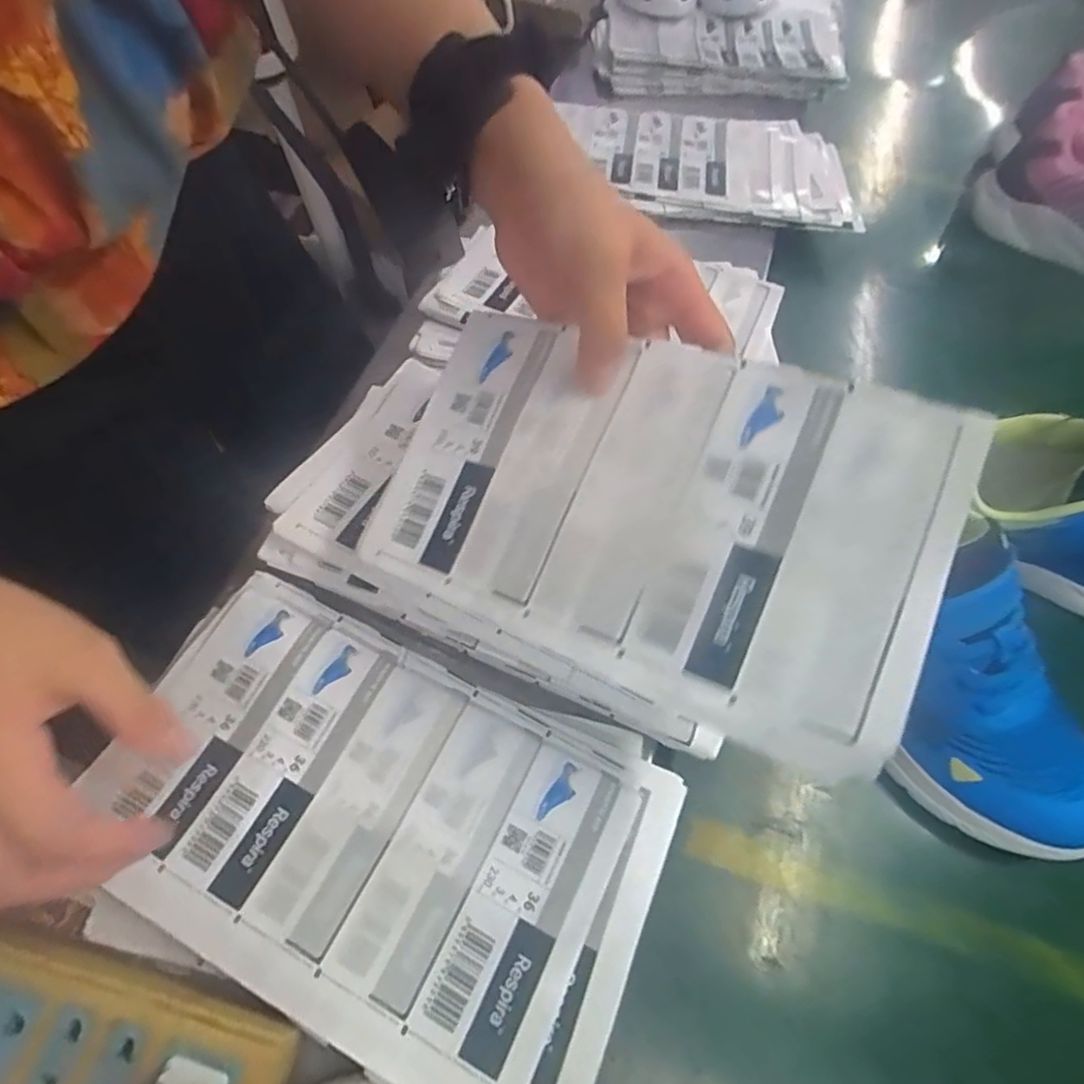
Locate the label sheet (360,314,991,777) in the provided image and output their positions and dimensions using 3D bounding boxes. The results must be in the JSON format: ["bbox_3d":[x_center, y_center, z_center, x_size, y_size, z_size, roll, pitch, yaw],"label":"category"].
[{"bbox_3d":[0.037,-0.021,0.263,0.238,0.012,0.142,22,79,24],"label":"label sheet"}]

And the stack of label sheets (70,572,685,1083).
[{"bbox_3d":[-0.080,0.136,0.294,0.260,0.020,0.166,21,61,9],"label":"stack of label sheets"}]

